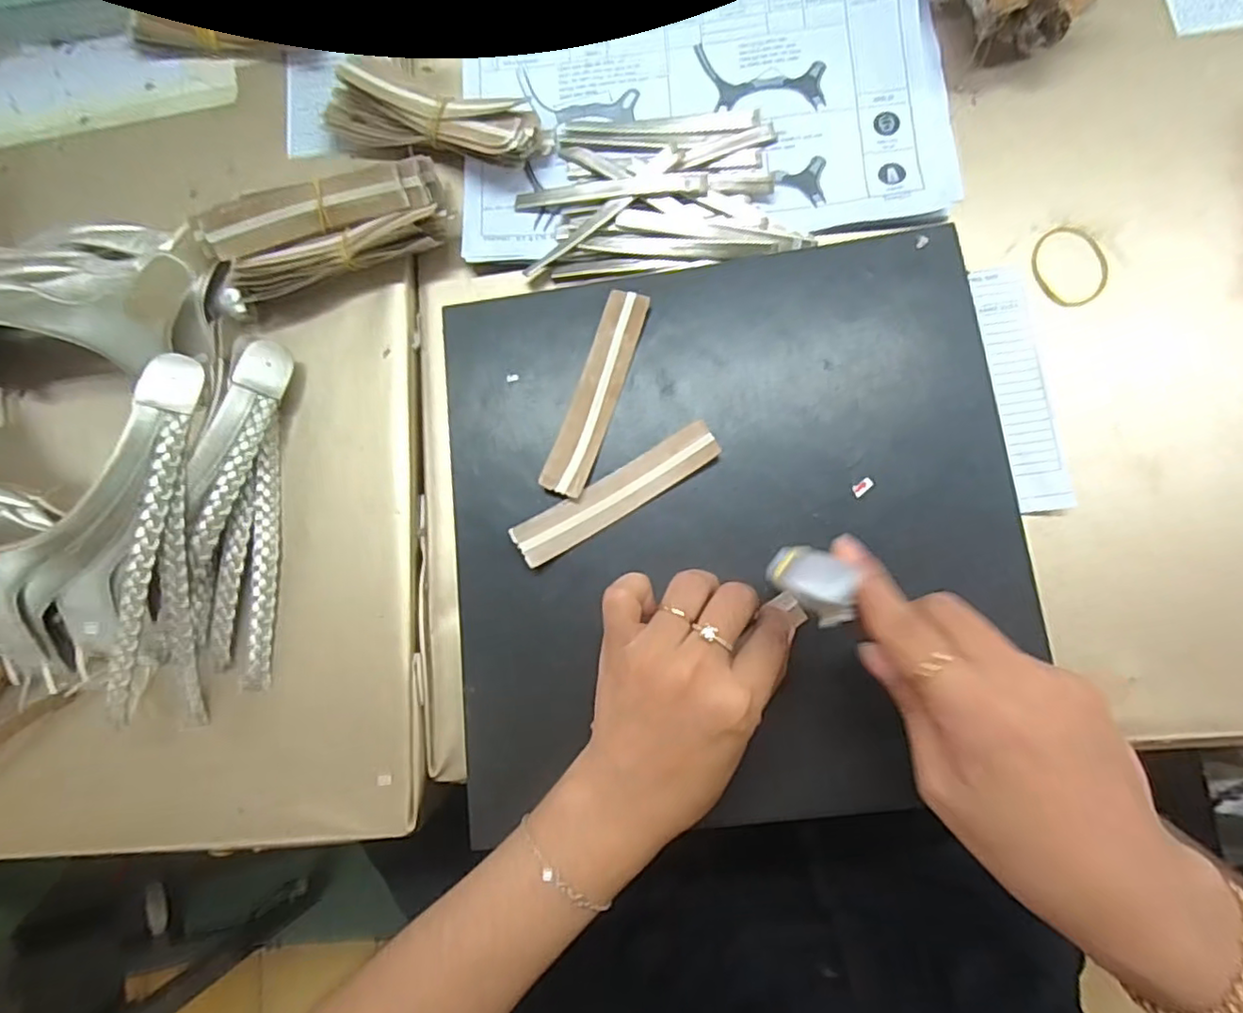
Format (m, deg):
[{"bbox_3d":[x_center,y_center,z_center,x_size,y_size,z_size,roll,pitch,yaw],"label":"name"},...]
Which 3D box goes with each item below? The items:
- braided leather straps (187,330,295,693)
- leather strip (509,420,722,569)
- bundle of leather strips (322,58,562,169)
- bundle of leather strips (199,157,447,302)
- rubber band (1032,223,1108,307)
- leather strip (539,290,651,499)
[{"bbox_3d":[-0.226,0.001,0.371,0.041,0.035,0.200,-2,81,5],"label":"braided leather straps"},{"bbox_3d":[-0.003,-0.008,0.342,0.119,0.008,0.024,-31,78,-2],"label":"leather strip"},{"bbox_3d":[-0.120,-0.247,0.401,0.143,0.035,0.045,12,83,7],"label":"bundle of leather strips"},{"bbox_3d":[-0.176,-0.170,0.388,0.142,0.046,0.055,-16,80,2],"label":"bundle of leather strips"},{"bbox_3d":[0.263,-0.141,0.368,0.041,0.004,0.049,-13,80,3],"label":"rubber band"},{"bbox_3d":[-0.014,-0.065,0.354,0.025,0.007,0.120,18,83,8],"label":"leather strip"}]

